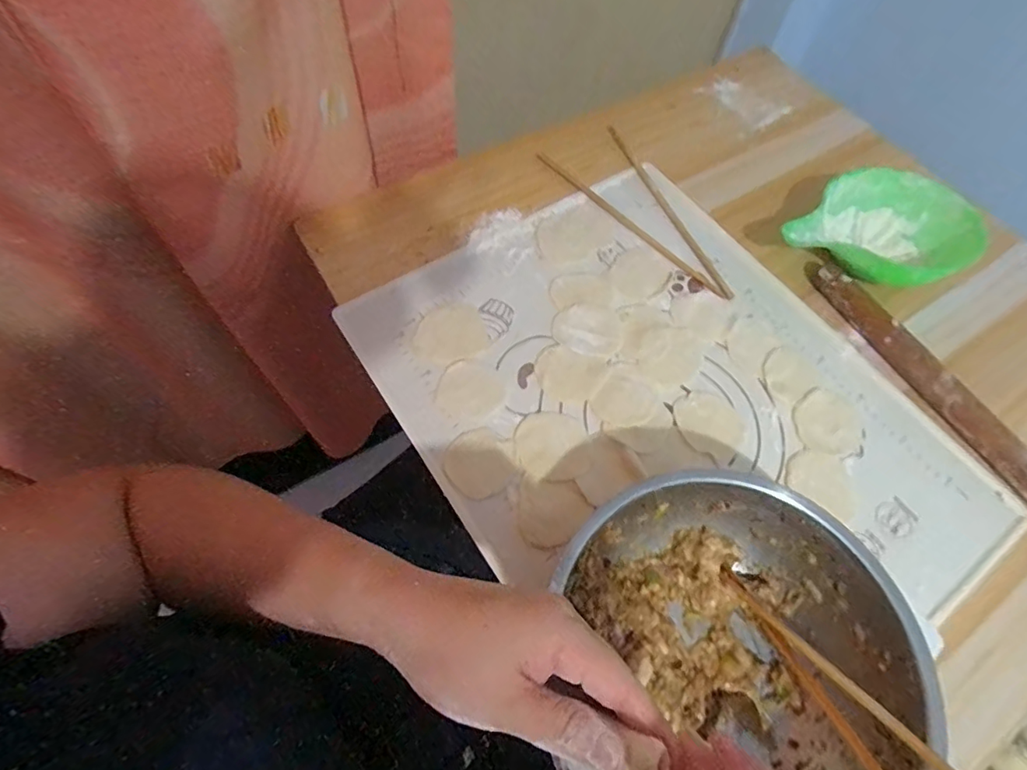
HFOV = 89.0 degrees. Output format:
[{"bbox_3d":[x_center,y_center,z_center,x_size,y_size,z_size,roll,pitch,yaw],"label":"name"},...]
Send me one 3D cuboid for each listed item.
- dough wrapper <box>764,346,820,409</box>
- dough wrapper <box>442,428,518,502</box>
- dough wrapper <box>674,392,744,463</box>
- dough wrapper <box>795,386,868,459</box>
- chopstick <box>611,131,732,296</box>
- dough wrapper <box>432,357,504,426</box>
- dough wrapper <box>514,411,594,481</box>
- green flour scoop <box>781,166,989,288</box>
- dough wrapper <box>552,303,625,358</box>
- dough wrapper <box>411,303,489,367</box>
[{"bbox_3d":[0.255,-0.009,0.485,0.052,0.008,0.048,-33,69,-19],"label":"dough wrapper"},{"bbox_3d":[-0.028,0.065,0.438,0.056,0.004,0.056,0,70,1],"label":"dough wrapper"},{"bbox_3d":[0.172,0.033,0.461,0.061,0.004,0.058,2,62,-3],"label":"dough wrapper"},{"bbox_3d":[0.281,0.033,0.465,0.058,0.004,0.061,0,66,0],"label":"dough wrapper"},{"bbox_3d":[0.171,-0.198,0.578,0.012,0.008,0.259,-19,65,-14],"label":"chopstick"},{"bbox_3d":[-0.039,0.005,0.463,0.056,0.004,0.060,2,62,-3],"label":"dough wrapper"},{"bbox_3d":[0.034,0.051,0.446,0.063,0.004,0.063,5,62,-1],"label":"dough wrapper"},{"bbox_3d":[0.363,-0.143,0.535,0.187,0.063,0.136,-28,67,-17],"label":"green flour scoop"},{"bbox_3d":[0.072,-0.055,0.497,0.064,0.004,0.060,2,62,-3],"label":"dough wrapper"},{"bbox_3d":[-0.061,-0.049,0.488,0.068,0.004,0.061,-19,65,-14],"label":"dough wrapper"}]

